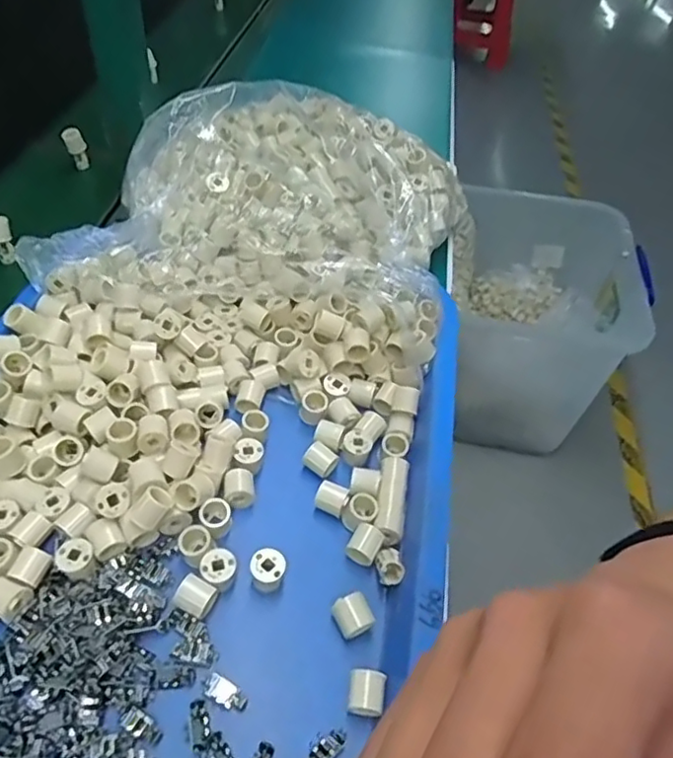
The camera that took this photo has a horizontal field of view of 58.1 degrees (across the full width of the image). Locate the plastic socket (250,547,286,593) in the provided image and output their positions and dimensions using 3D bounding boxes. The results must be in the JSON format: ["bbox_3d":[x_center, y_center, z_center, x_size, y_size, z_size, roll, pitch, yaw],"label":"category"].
[{"bbox_3d":[-0.041,0.114,0.359,0.019,0.021,0.020,-8,50,-12],"label":"plastic socket"}]

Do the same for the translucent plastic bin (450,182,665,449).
[{"bbox_3d":[0.431,-0.145,1.347,0.354,0.319,0.482,9,48,2],"label":"translucent plastic bin"}]

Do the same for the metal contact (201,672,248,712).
[{"bbox_3d":[-0.059,0.166,0.321,0.026,0.004,0.012,27,52,17],"label":"metal contact"}]

